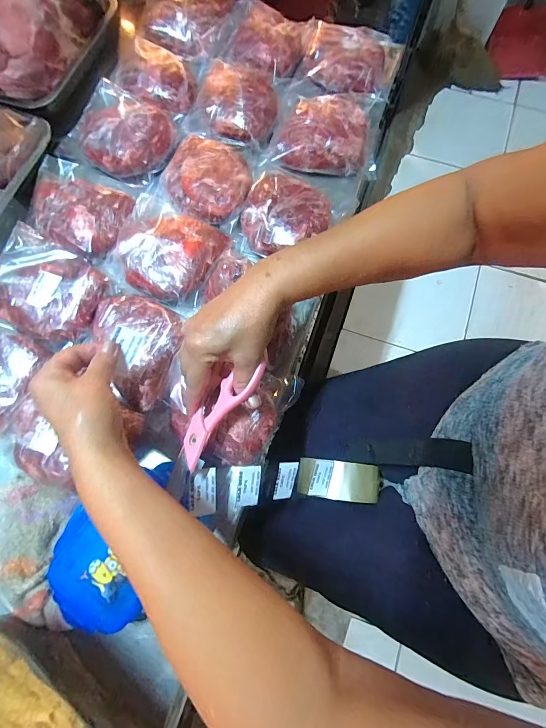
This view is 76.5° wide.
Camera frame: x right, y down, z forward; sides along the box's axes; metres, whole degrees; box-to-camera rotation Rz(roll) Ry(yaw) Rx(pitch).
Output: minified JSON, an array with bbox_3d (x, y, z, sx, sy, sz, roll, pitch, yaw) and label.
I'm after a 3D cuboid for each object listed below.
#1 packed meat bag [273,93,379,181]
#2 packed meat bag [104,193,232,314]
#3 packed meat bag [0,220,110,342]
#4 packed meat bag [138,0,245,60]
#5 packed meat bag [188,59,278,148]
[{"bbox_3d":[0.075,-0.354,0.516,0.145,0.049,0.140,3,74,0],"label":"packed meat bag"},{"bbox_3d":[-0.137,-0.148,0.457,0.140,0.042,0.131,22,75,6],"label":"packed meat bag"},{"bbox_3d":[-0.294,-0.094,0.440,0.147,0.035,0.122,29,76,8],"label":"packed meat bag"},{"bbox_3d":[-0.144,-0.578,0.581,0.162,0.046,0.135,15,74,4],"label":"packed meat bag"},{"bbox_3d":[-0.053,-0.385,0.514,0.121,0.037,0.110,17,74,4],"label":"packed meat bag"}]

